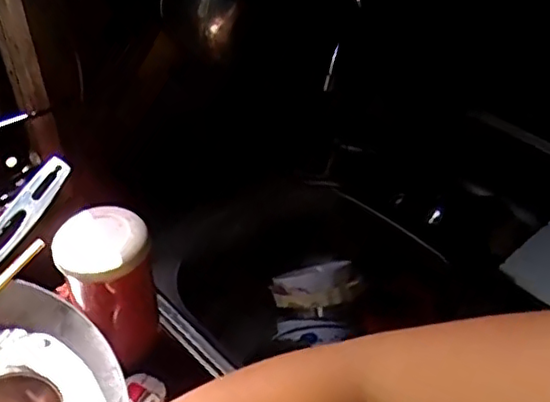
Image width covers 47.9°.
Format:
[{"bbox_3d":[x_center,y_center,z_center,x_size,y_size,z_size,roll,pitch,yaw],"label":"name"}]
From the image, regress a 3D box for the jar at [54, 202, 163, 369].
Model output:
[{"bbox_3d":[-0.158,0.087,0.607,0.078,0.147,0.076,0,41,0],"label":"jar"}]

